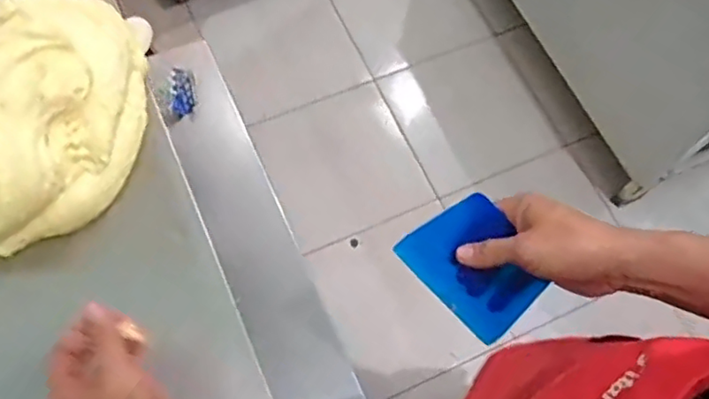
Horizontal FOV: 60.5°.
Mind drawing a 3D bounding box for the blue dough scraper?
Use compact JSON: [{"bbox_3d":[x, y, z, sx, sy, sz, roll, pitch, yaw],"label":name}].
[{"bbox_3d":[0.114,0.062,0.561,0.093,0.006,0.126,-43,94,15],"label":"blue dough scraper"}]

